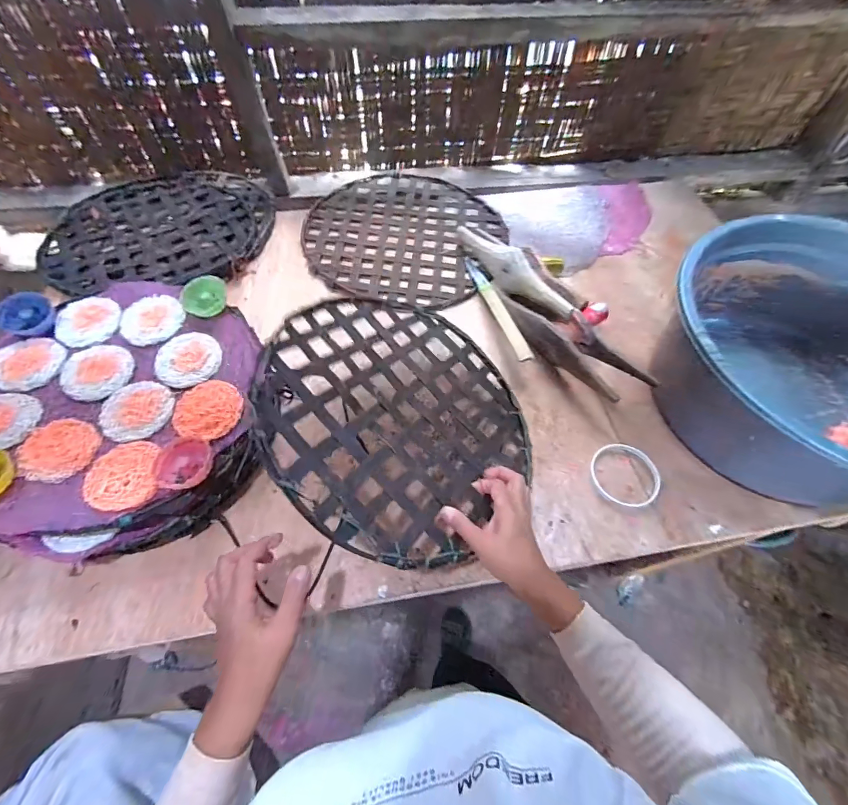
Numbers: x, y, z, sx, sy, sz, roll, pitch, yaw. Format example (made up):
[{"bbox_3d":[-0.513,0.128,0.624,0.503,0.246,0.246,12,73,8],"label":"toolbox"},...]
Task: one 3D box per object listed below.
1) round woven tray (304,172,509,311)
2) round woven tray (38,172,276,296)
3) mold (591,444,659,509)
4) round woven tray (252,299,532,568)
[{"bbox_3d":[-0.049,-0.332,0.788,0.369,0.010,0.359,1,59,-1],"label":"round woven tray"},{"bbox_3d":[-0.491,-0.350,0.769,0.380,0.027,0.386,1,59,-1],"label":"round woven tray"},{"bbox_3d":[0.273,0.096,0.551,0.086,0.020,0.090,1,59,-1],"label":"mold"},{"bbox_3d":[-0.024,0.006,0.492,0.344,0.014,0.317,17,51,-23],"label":"round woven tray"}]

